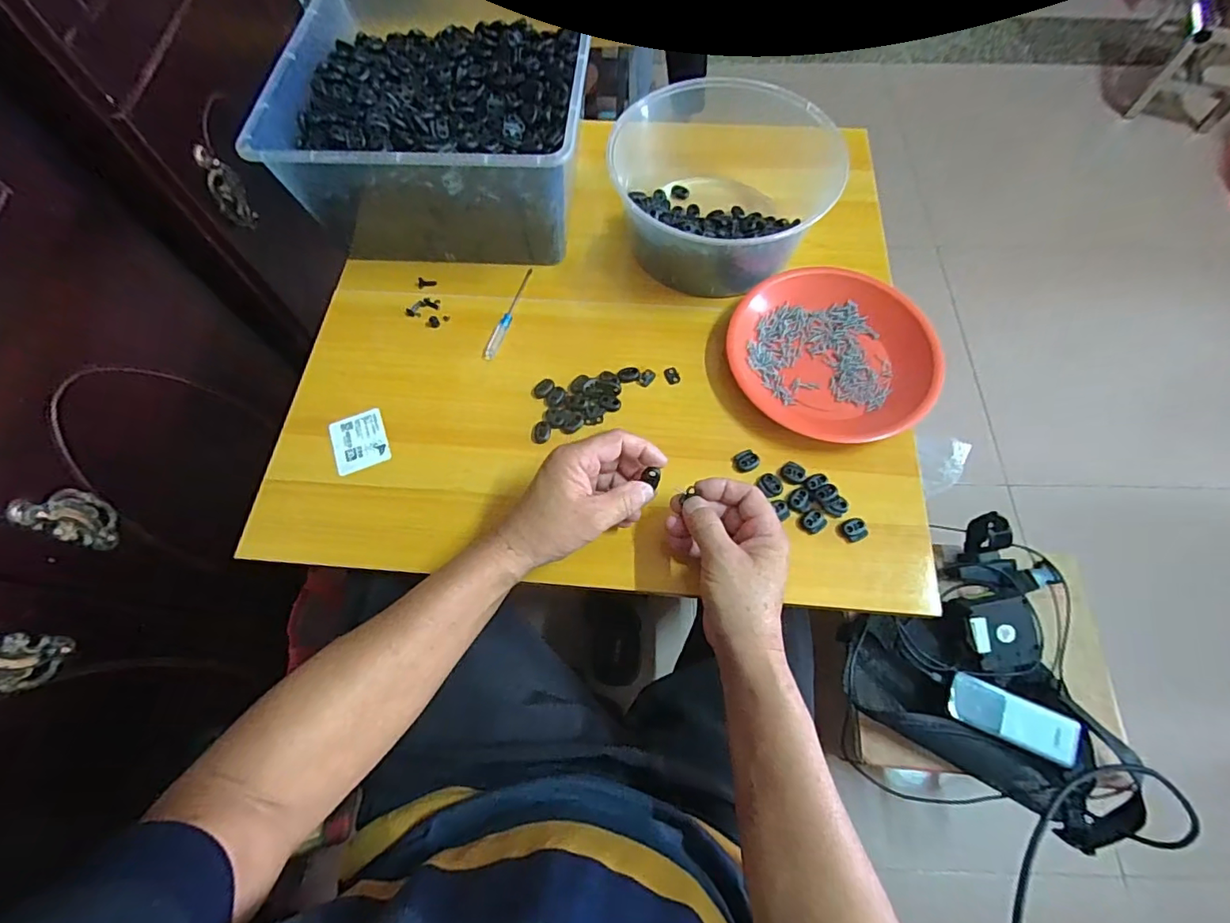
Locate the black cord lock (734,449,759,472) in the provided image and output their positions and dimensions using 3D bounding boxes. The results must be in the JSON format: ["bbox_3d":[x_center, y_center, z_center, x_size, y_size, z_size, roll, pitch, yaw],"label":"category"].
[{"bbox_3d":[0.119,-0.001,0.485,0.021,0.006,0.020,-26,68,-10],"label":"black cord lock"}]

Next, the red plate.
[{"bbox_3d":[0.206,-0.104,0.514,0.189,0.032,0.170,12,67,6],"label":"red plate"}]

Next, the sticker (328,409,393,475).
[{"bbox_3d":[-0.242,-0.019,0.507,0.048,0.004,0.057,-18,71,-12],"label":"sticker"}]

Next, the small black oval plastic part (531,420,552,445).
[{"bbox_3d":[-0.069,-0.027,0.502,0.019,0.007,0.022,6,66,4],"label":"small black oval plastic part"}]

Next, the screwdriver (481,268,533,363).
[{"bbox_3d":[-0.109,-0.156,0.561,0.015,0.011,0.122,18,68,9],"label":"screwdriver"}]

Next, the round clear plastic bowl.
[{"bbox_3d":[0.105,-0.279,0.546,0.198,0.101,0.196,0,66,1],"label":"round clear plastic bowl"}]

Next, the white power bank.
[{"bbox_3d":[0.454,0.292,0.610,0.129,0.014,0.057,22,52,20],"label":"white power bank"}]

